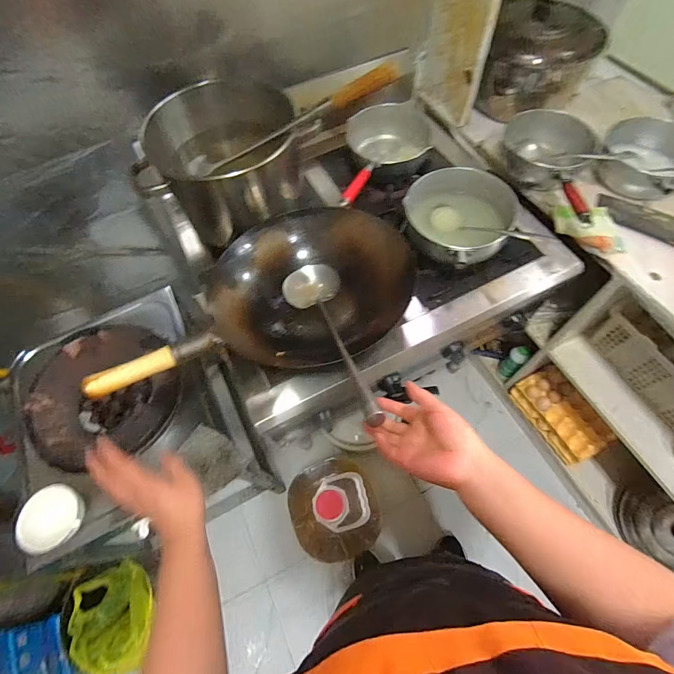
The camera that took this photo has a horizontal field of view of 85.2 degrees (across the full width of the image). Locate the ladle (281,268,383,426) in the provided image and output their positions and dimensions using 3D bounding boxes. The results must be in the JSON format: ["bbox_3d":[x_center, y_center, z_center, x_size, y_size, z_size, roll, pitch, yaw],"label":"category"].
[{"bbox_3d":[-0.013,-0.013,0.572,0.098,0.060,0.383,-16,35,-5],"label":"ladle"}]

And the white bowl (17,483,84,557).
[{"bbox_3d":[-0.513,0.325,0.655,0.100,0.048,0.096,-1,63,3],"label":"white bowl"}]

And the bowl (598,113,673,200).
[{"bbox_3d":[0.648,-0.375,0.782,0.137,0.090,0.184,-38,67,-15],"label":"bowl"}]

